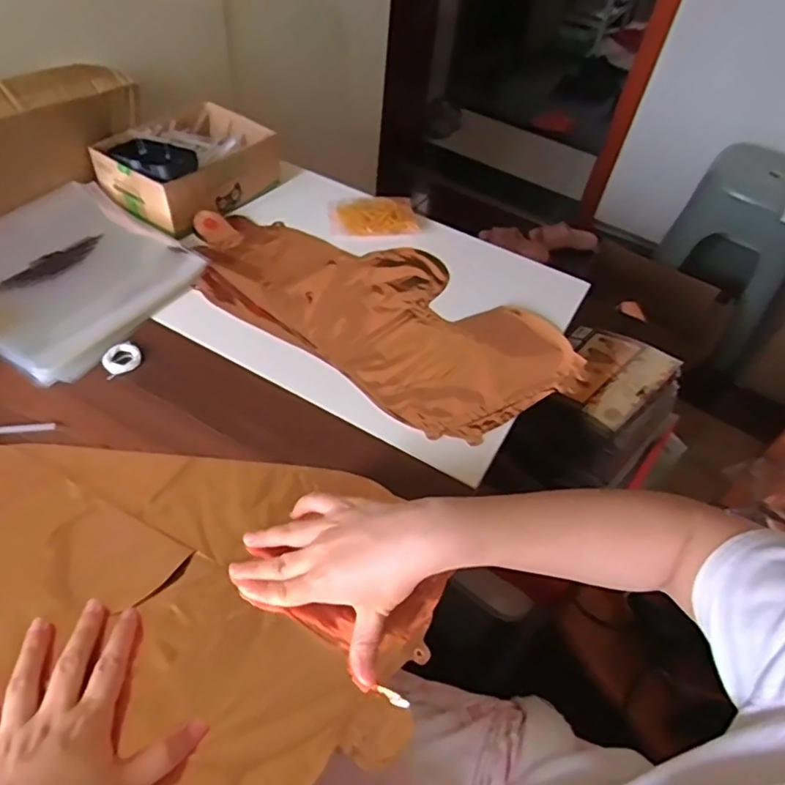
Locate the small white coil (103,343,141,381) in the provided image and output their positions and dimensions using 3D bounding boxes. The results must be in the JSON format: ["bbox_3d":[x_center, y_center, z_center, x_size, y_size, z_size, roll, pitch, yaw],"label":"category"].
[{"bbox_3d":[-0.259,-0.032,0.550,0.035,0.008,0.031,-29,58,-27],"label":"small white coil"}]

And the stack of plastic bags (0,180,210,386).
[{"bbox_3d":[-0.340,-0.131,0.603,0.223,0.032,0.218,29,52,17],"label":"stack of plastic bags"}]

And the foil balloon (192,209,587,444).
[{"bbox_3d":[-0.022,-0.100,0.633,0.435,0.031,0.217,31,53,19],"label":"foil balloon"}]

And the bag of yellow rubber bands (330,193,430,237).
[{"bbox_3d":[-0.018,-0.225,0.728,0.121,0.024,0.069,4,49,-3],"label":"bag of yellow rubber bands"}]

